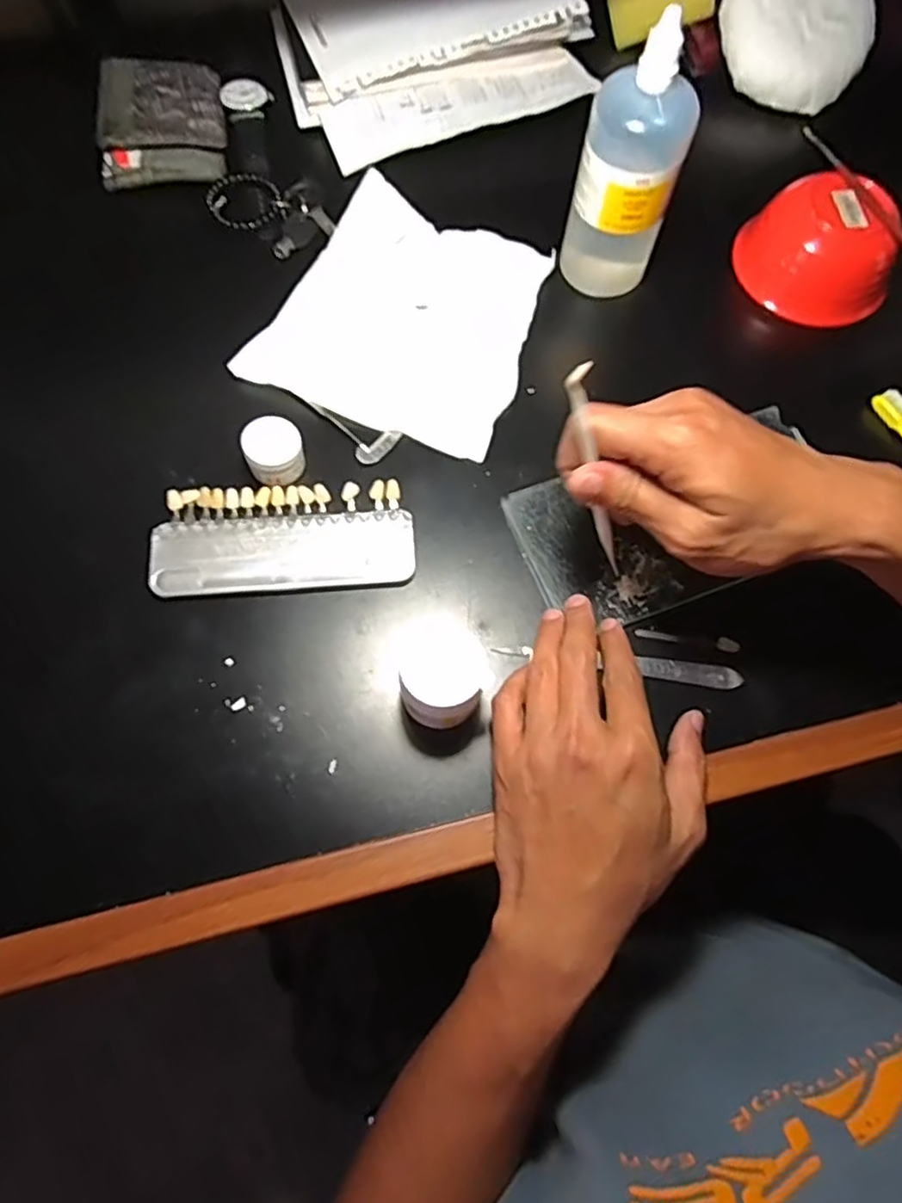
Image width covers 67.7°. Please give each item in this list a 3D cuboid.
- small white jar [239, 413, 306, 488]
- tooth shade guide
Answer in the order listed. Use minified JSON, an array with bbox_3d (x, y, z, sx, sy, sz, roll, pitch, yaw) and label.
[{"bbox_3d":[-0.105,-0.090,0.401,0.033,0.024,0.033,1,70,-2],"label":"small white jar"},{"bbox_3d":[-0.098,-0.037,0.396,0.148,0.009,0.067,-3,70,-4],"label":"tooth shade guide"}]

